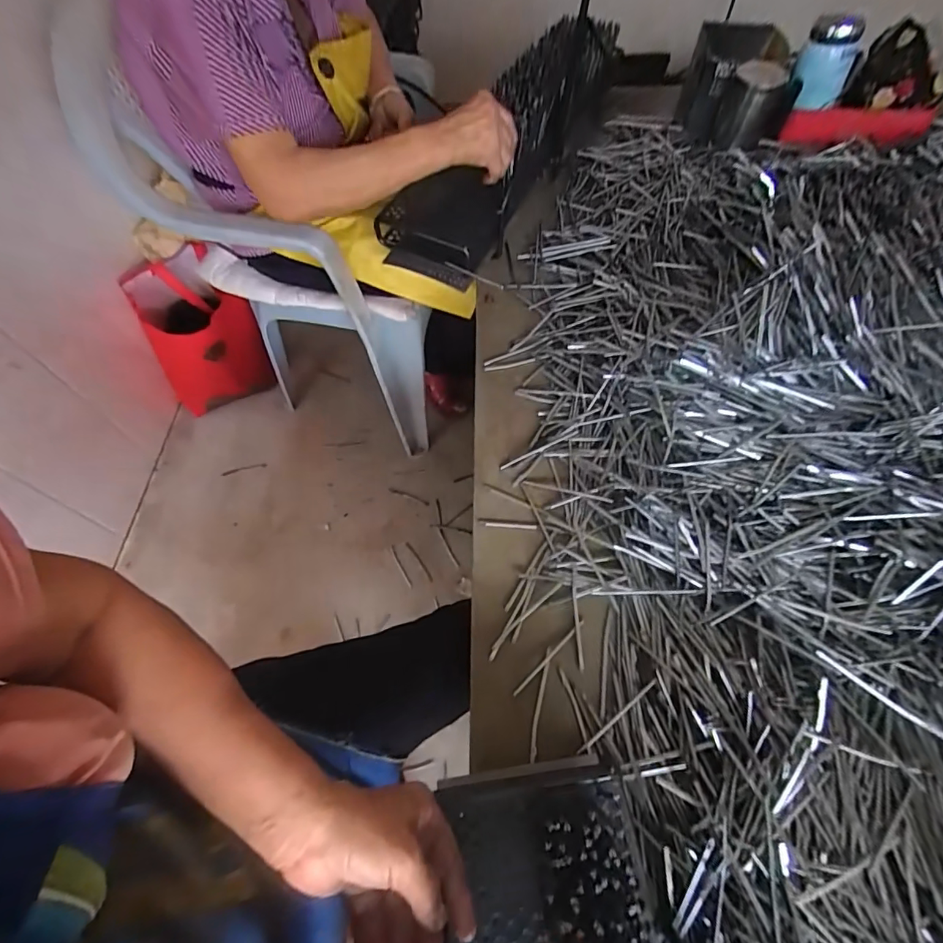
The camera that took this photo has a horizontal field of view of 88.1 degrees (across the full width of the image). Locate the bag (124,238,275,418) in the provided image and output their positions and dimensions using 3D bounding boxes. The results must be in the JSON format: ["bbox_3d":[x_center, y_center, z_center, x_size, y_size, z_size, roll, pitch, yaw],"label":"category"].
[{"bbox_3d":[-0.612,-0.303,1.125,0.244,0.284,0.252,-25,63,-11],"label":"bag"}]

